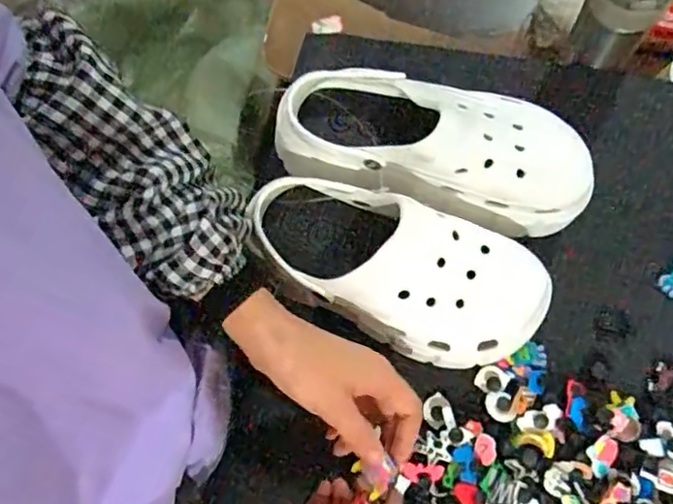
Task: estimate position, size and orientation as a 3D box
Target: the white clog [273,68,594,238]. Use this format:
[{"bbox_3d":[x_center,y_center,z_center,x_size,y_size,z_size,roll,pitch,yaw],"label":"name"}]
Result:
[{"bbox_3d":[0.079,-0.084,0.502,0.256,0.098,0.113,7,73,6],"label":"white clog"}]

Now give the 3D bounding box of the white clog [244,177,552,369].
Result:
[{"bbox_3d":[0.048,0.017,0.472,0.232,0.088,0.107,17,74,9],"label":"white clog"}]

